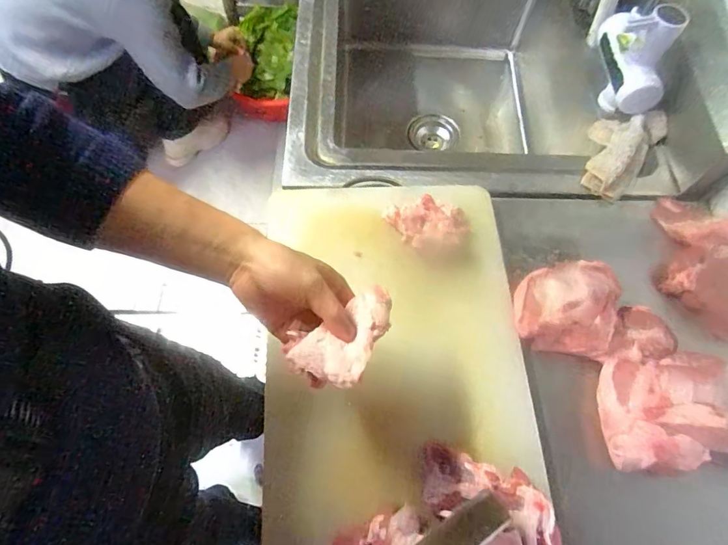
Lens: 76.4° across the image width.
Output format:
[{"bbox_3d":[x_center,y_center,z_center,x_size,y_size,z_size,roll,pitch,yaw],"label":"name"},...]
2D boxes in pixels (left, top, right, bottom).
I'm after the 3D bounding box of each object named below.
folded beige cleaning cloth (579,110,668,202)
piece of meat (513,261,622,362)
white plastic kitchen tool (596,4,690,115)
[{"bbox_3d":[0.359,-0.174,0.661,0.089,0.049,0.155,32,68,13],"label":"folded beige cleaning cloth"},{"bbox_3d":[0.239,0.031,0.549,0.111,0.051,0.126,19,66,8],"label":"piece of meat"},{"bbox_3d":[0.386,-0.319,0.661,0.052,0.135,0.155,0,65,-1],"label":"white plastic kitchen tool"}]

